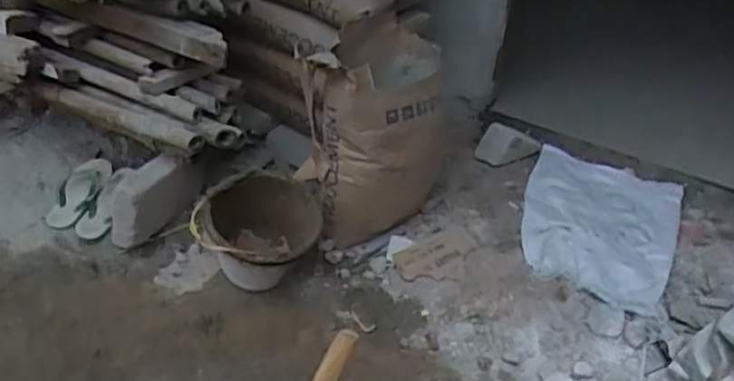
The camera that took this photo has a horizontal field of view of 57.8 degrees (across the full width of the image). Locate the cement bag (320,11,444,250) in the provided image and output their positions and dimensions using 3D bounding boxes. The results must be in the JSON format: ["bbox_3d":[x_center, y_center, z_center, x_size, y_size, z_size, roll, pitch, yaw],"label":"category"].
[{"bbox_3d":[0.049,-0.134,1.793,0.301,0.504,0.389,8,38,5],"label":"cement bag"}]

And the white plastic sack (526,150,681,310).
[{"bbox_3d":[0.643,0.089,1.859,0.423,0.062,0.576,18,40,16],"label":"white plastic sack"}]

